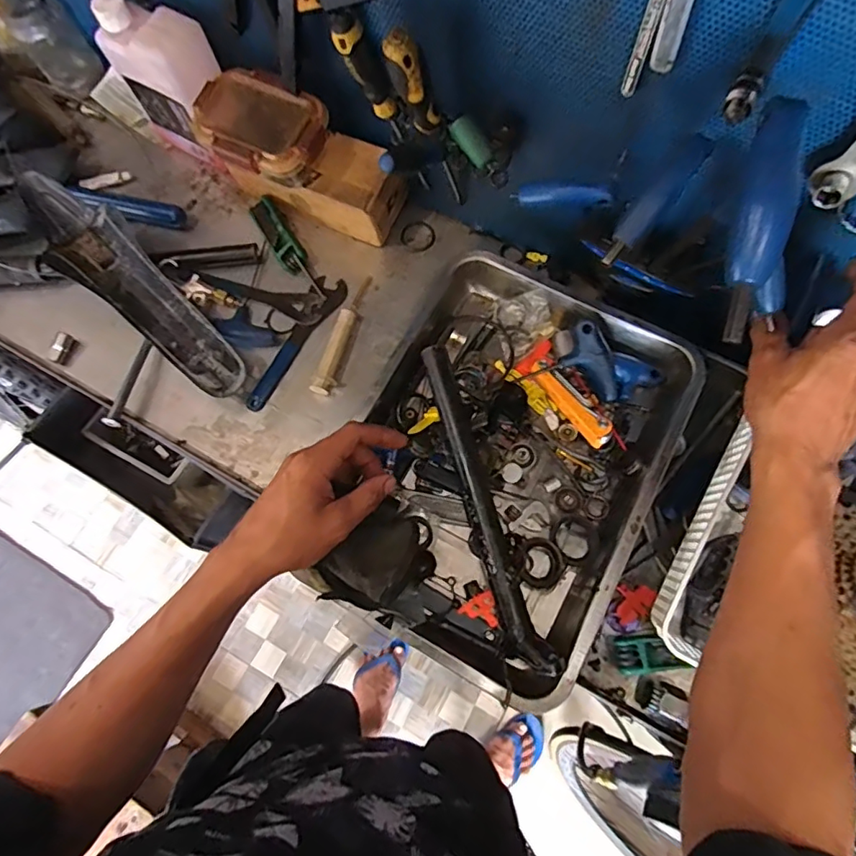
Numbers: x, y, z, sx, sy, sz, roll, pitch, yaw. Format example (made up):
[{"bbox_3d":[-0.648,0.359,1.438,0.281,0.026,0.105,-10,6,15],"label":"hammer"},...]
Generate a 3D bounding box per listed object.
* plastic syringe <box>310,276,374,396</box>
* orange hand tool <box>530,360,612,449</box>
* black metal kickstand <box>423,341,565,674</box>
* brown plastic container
[{"bbox_3d":[-0.104,-0.116,0.646,0.032,0.021,0.159,11,73,5],"label":"plastic syringe"},{"bbox_3d":[0.144,-0.026,0.552,0.022,0.025,0.109,-32,61,-8],"label":"orange hand tool"},{"bbox_3d":[0.049,0.069,0.507,0.033,0.033,0.317,-18,73,-4],"label":"black metal kickstand"},{"bbox_3d":[-0.189,-0.336,0.611,0.150,0.056,0.102,23,74,8],"label":"brown plastic container"}]

